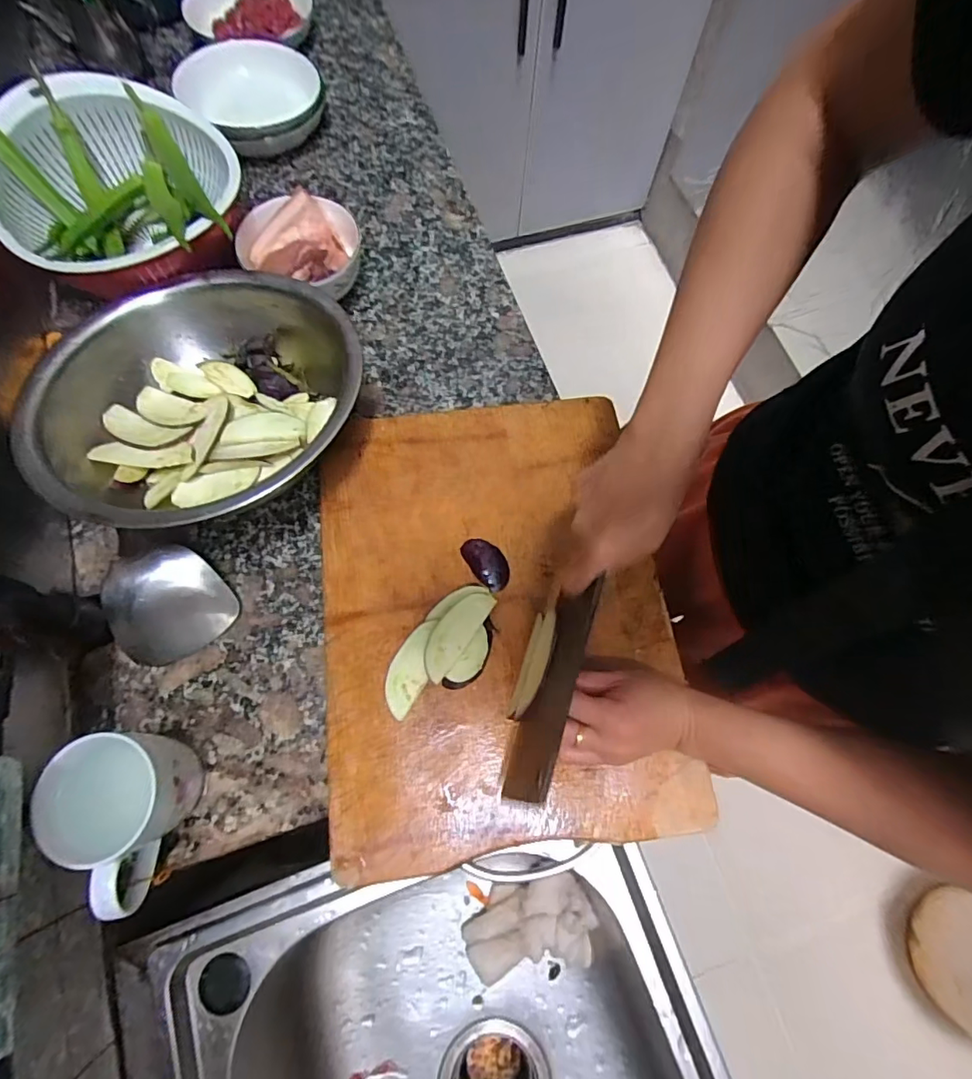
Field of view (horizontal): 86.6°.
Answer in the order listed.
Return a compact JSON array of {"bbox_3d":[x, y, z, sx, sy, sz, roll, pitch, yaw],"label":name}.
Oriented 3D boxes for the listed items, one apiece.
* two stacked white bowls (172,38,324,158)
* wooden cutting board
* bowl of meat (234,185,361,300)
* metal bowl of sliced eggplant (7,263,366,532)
[{"bbox_3d":[-0.296,-0.555,0.656,0.169,0.063,0.157,1,70,-1],"label":"two stacked white bowls"},{"bbox_3d":[0.008,0.051,0.445,0.288,0.018,0.382,-6,70,-4],"label":"wooden cutting board"},{"bbox_3d":[-0.194,-0.314,0.560,0.123,0.078,0.110,17,70,5],"label":"bowl of meat"},{"bbox_3d":[-0.247,-0.123,0.476,0.262,0.109,0.266,1,70,-1],"label":"metal bowl of sliced eggplant"}]

